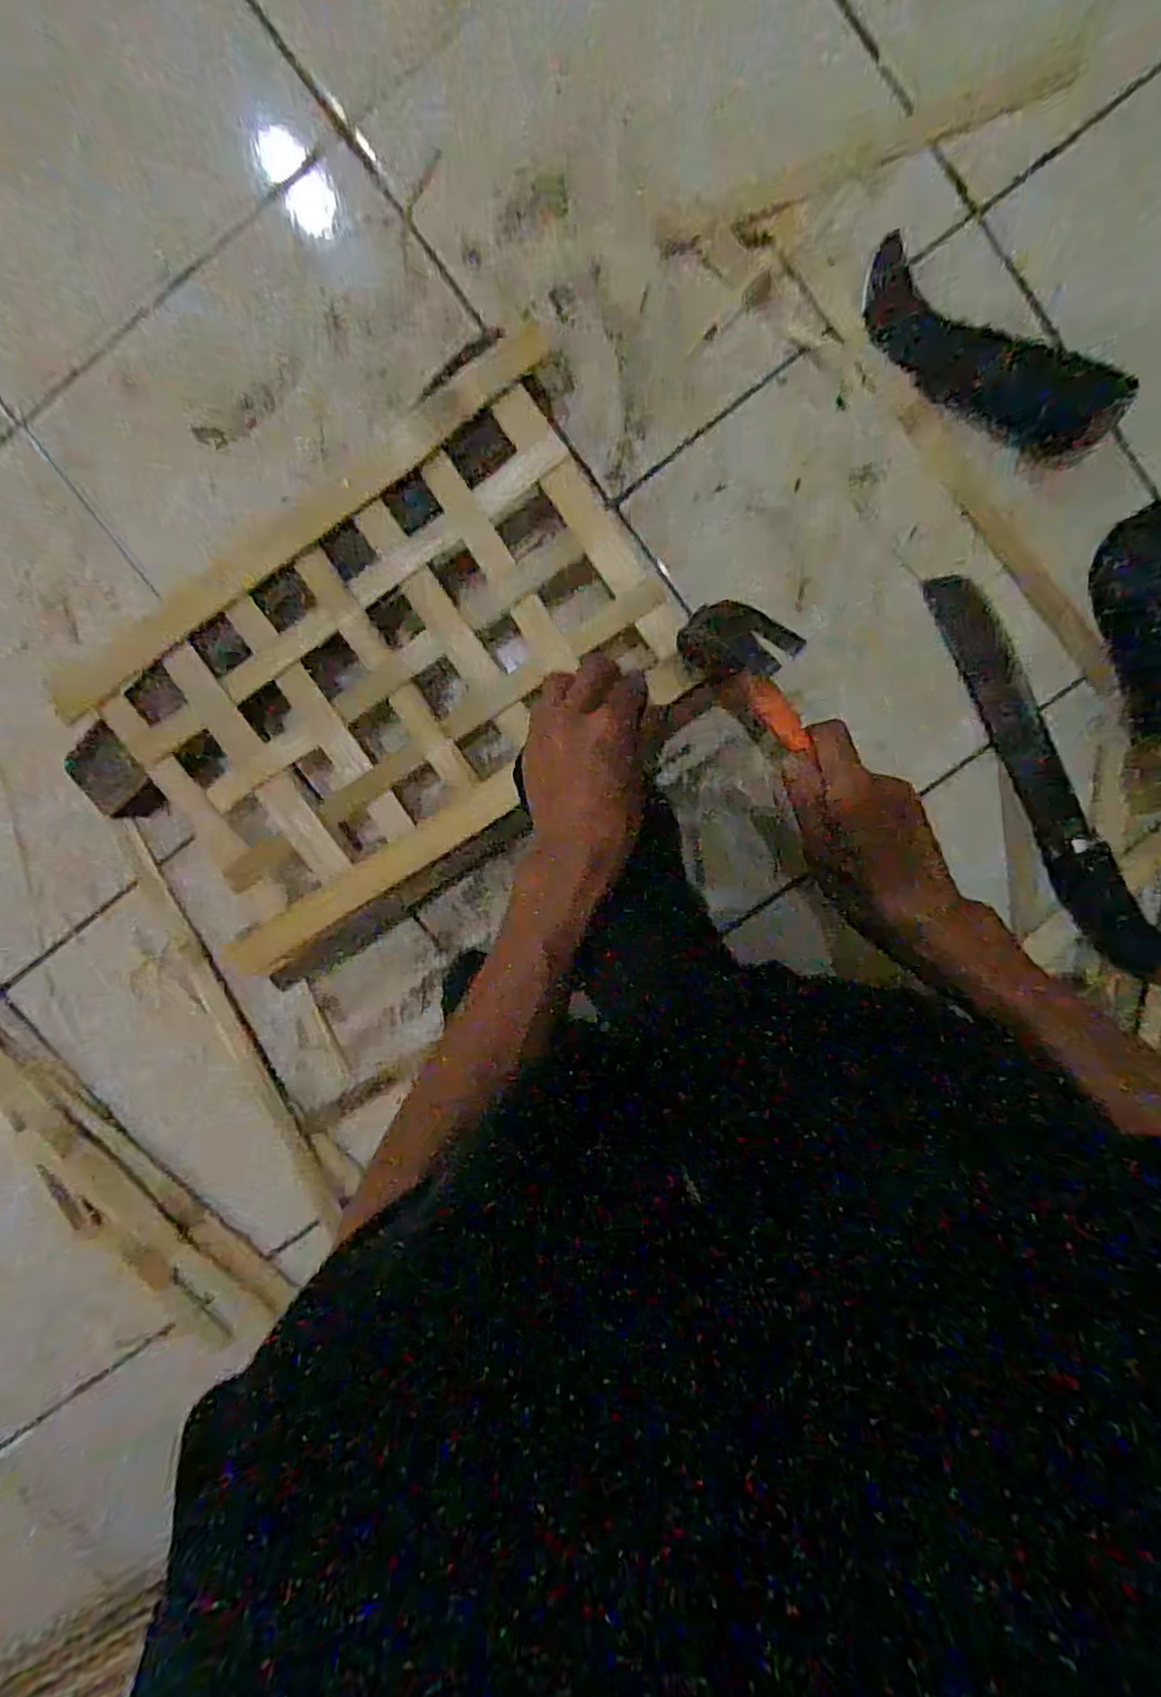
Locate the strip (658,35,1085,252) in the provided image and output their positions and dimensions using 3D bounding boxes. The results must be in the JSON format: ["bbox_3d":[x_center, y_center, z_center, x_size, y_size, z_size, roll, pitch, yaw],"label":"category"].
[{"bbox_3d":[0.185,-0.453,0.443,0.277,0.008,0.022,-20,96,4],"label":"strip"}]

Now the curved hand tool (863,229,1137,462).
[{"bbox_3d":[0.263,-0.323,0.445,0.185,0.024,0.063,36,97,-3],"label":"curved hand tool"}]

